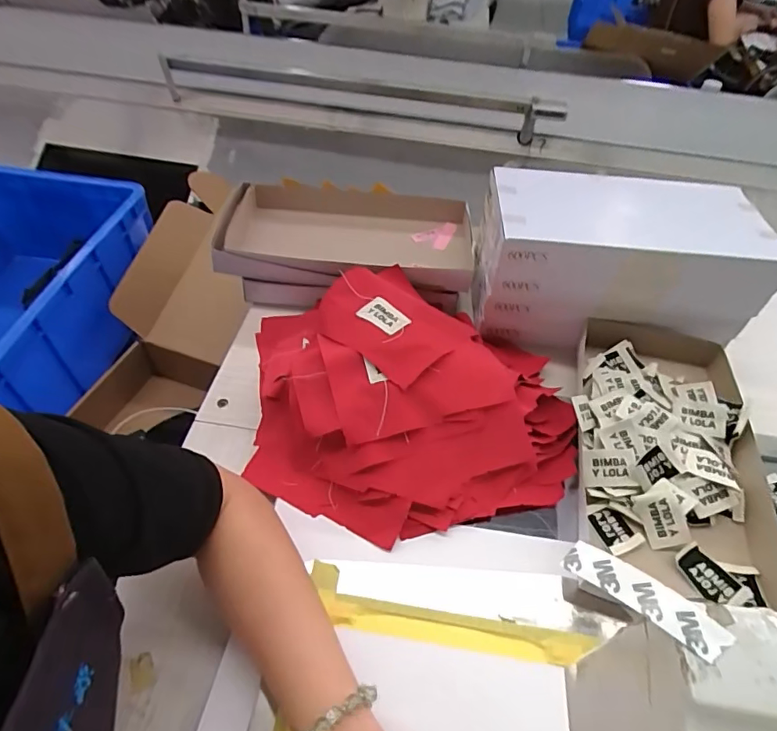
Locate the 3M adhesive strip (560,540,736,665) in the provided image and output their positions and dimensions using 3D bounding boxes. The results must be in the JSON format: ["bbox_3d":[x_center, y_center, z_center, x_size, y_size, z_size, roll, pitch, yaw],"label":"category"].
[{"bbox_3d":[0.096,0.087,0.189,0.057,0.006,0.015,26,49,38],"label":"3M adhesive strip"}]

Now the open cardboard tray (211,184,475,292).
[{"bbox_3d":[-0.050,-0.172,0.676,0.328,0.051,0.181,3,49,-3],"label":"open cardboard tray"}]

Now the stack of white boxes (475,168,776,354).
[{"bbox_3d":[0.272,-0.118,0.628,0.306,0.188,0.157,7,49,0],"label":"stack of white boxes"}]

